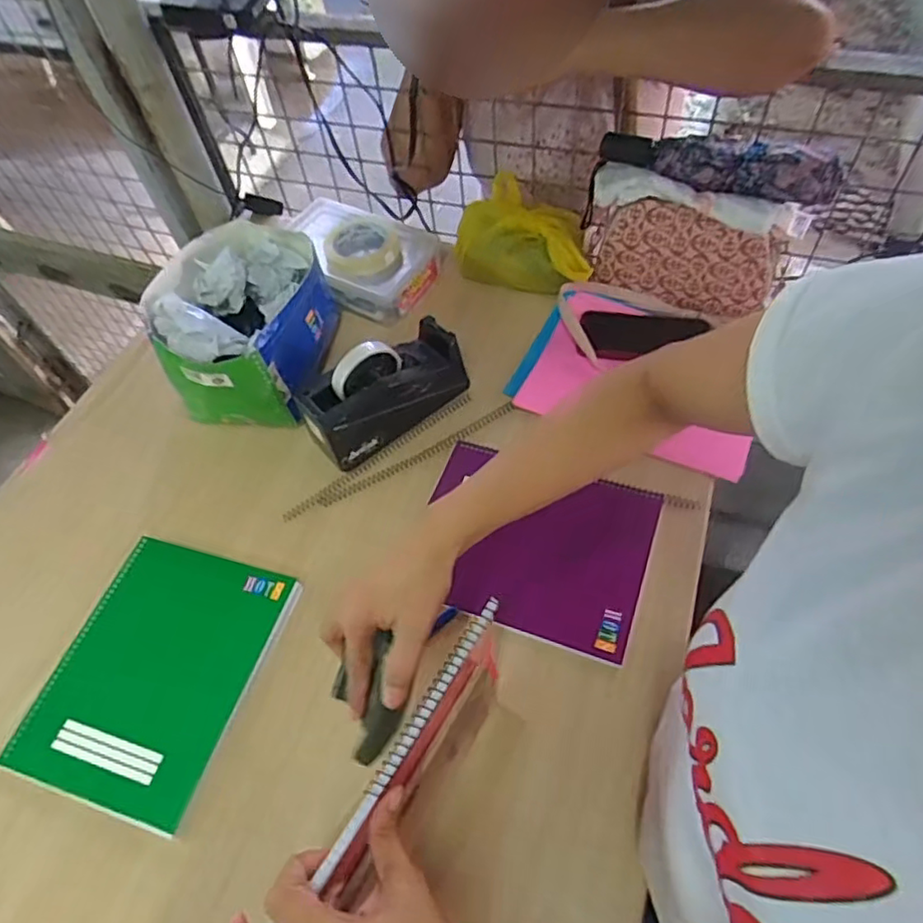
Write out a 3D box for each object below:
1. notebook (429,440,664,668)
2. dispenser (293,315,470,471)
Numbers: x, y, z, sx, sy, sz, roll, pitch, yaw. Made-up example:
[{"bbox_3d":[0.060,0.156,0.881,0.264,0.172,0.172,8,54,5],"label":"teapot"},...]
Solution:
[{"bbox_3d":[0.074,0.085,0.674,0.241,0.012,0.194,15,59,15],"label":"notebook"},{"bbox_3d":[-0.091,-0.085,0.742,0.193,0.099,0.075,-40,61,-20],"label":"dispenser"}]

